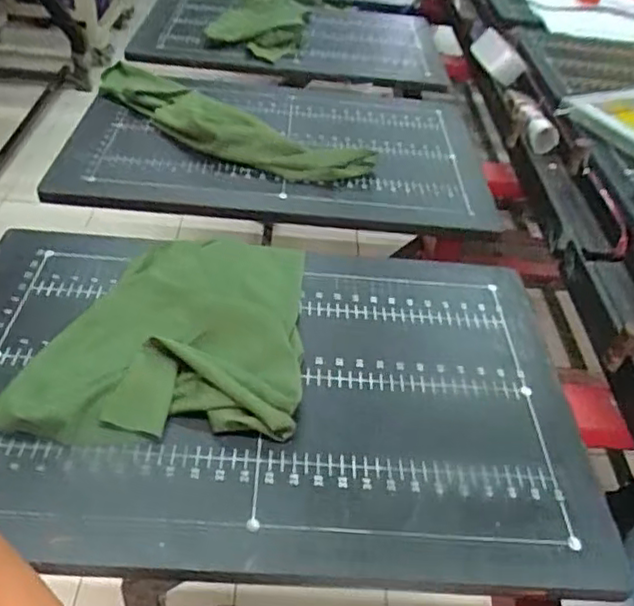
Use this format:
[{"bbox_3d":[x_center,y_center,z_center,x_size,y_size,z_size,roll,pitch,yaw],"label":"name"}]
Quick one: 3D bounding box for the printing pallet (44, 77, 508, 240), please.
[{"bbox_3d":[-0.041,-0.233,0.968,0.595,0.031,0.379,3,41,-3],"label":"printing pallet"}]

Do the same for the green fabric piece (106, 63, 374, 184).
[{"bbox_3d":[-0.158,-0.279,0.985,0.504,0.034,0.146,26,44,21],"label":"green fabric piece"}]

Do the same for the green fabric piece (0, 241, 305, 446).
[{"bbox_3d":[-0.143,0.016,0.655,0.250,0.028,0.289,3,41,-3],"label":"green fabric piece"}]

